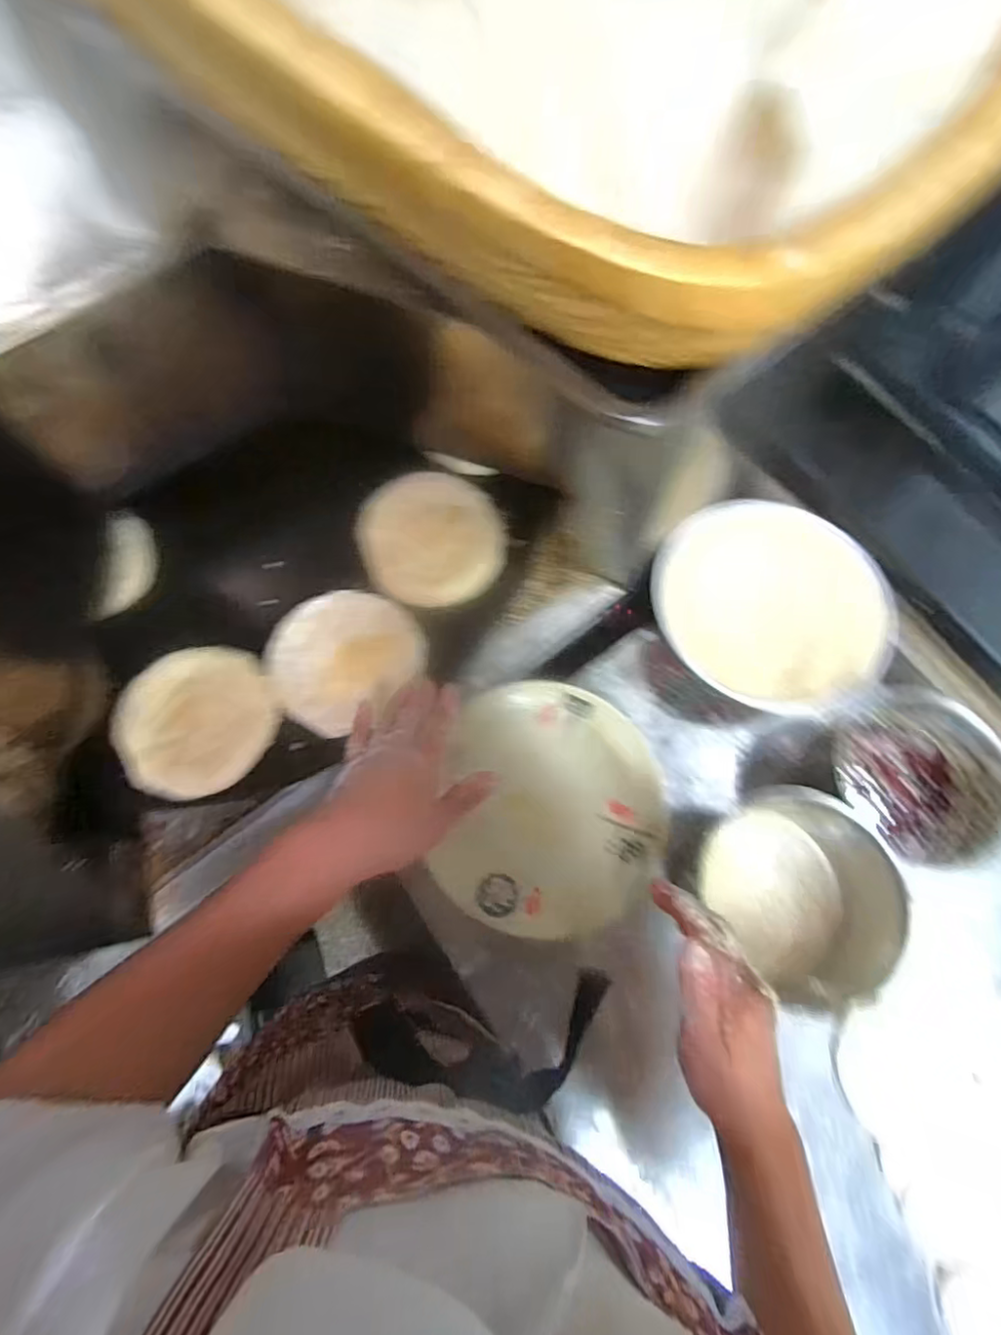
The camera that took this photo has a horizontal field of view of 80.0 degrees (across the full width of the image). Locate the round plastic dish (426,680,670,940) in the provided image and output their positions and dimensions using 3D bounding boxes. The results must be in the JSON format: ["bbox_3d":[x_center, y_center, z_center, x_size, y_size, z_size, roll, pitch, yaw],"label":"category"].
[{"bbox_3d":[0.046,0.140,0.626,0.238,0.047,0.245,10,77,-2],"label":"round plastic dish"}]

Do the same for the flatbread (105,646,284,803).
[{"bbox_3d":[-0.284,0.050,0.563,0.141,0.014,0.132,2,80,-12],"label":"flatbread"}]

